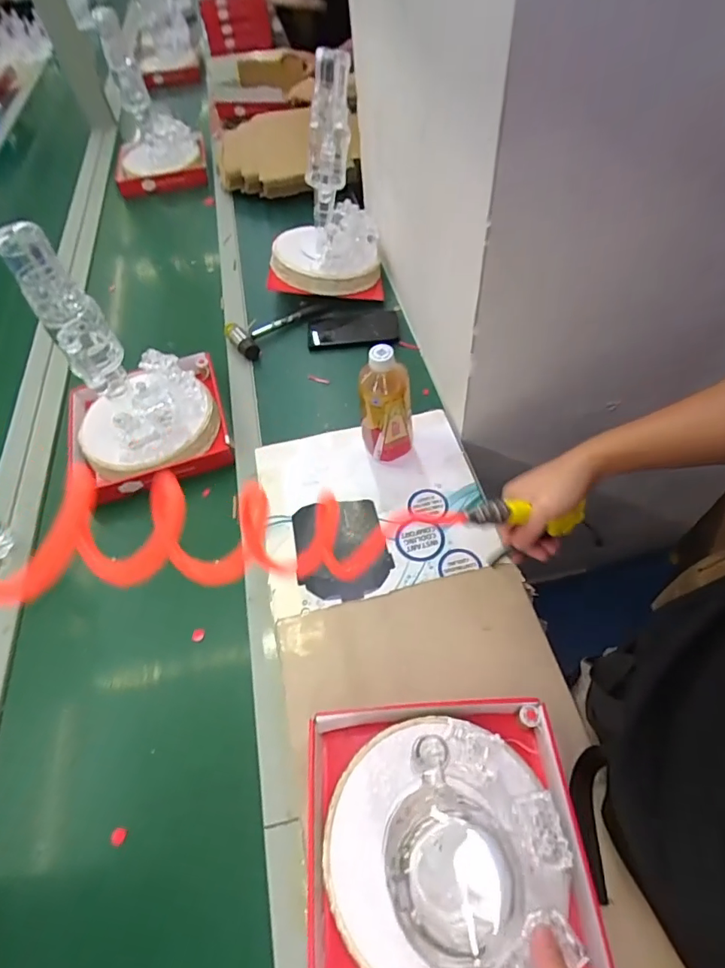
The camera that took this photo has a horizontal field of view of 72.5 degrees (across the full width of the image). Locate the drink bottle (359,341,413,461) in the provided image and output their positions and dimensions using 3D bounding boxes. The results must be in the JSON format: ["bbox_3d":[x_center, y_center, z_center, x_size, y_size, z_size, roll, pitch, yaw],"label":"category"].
[{"bbox_3d":[0.033,-0.109,0.680,0.071,0.186,0.063,-7,55,1],"label":"drink bottle"}]

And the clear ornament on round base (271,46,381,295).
[{"bbox_3d":[-0.080,-0.521,0.887,0.204,0.331,0.190,-7,55,1],"label":"clear ornament on round base"}]

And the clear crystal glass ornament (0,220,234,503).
[{"bbox_3d":[-0.345,-0.181,0.681,0.209,0.321,0.228,-18,56,-8],"label":"clear crystal glass ornament"}]

